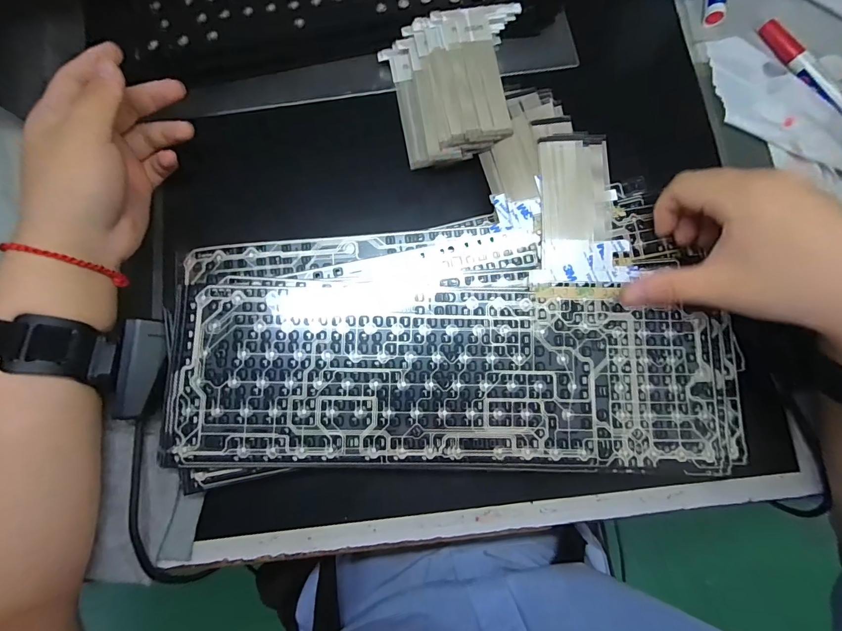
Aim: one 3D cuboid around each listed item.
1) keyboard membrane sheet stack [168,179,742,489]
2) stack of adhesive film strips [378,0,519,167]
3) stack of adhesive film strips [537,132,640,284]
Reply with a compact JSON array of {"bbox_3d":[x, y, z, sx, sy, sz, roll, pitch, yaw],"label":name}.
[{"bbox_3d":[0.026,0.014,0.273,0.383,0.014,0.182,2,79,-1],"label":"keyboard membrane sheet stack"},{"bbox_3d":[0.034,-0.190,0.321,0.112,0.031,0.121,-15,80,-5],"label":"stack of adhesive film strips"},{"bbox_3d":[0.120,-0.080,0.283,0.064,0.008,0.113,1,79,-2],"label":"stack of adhesive film strips"}]

